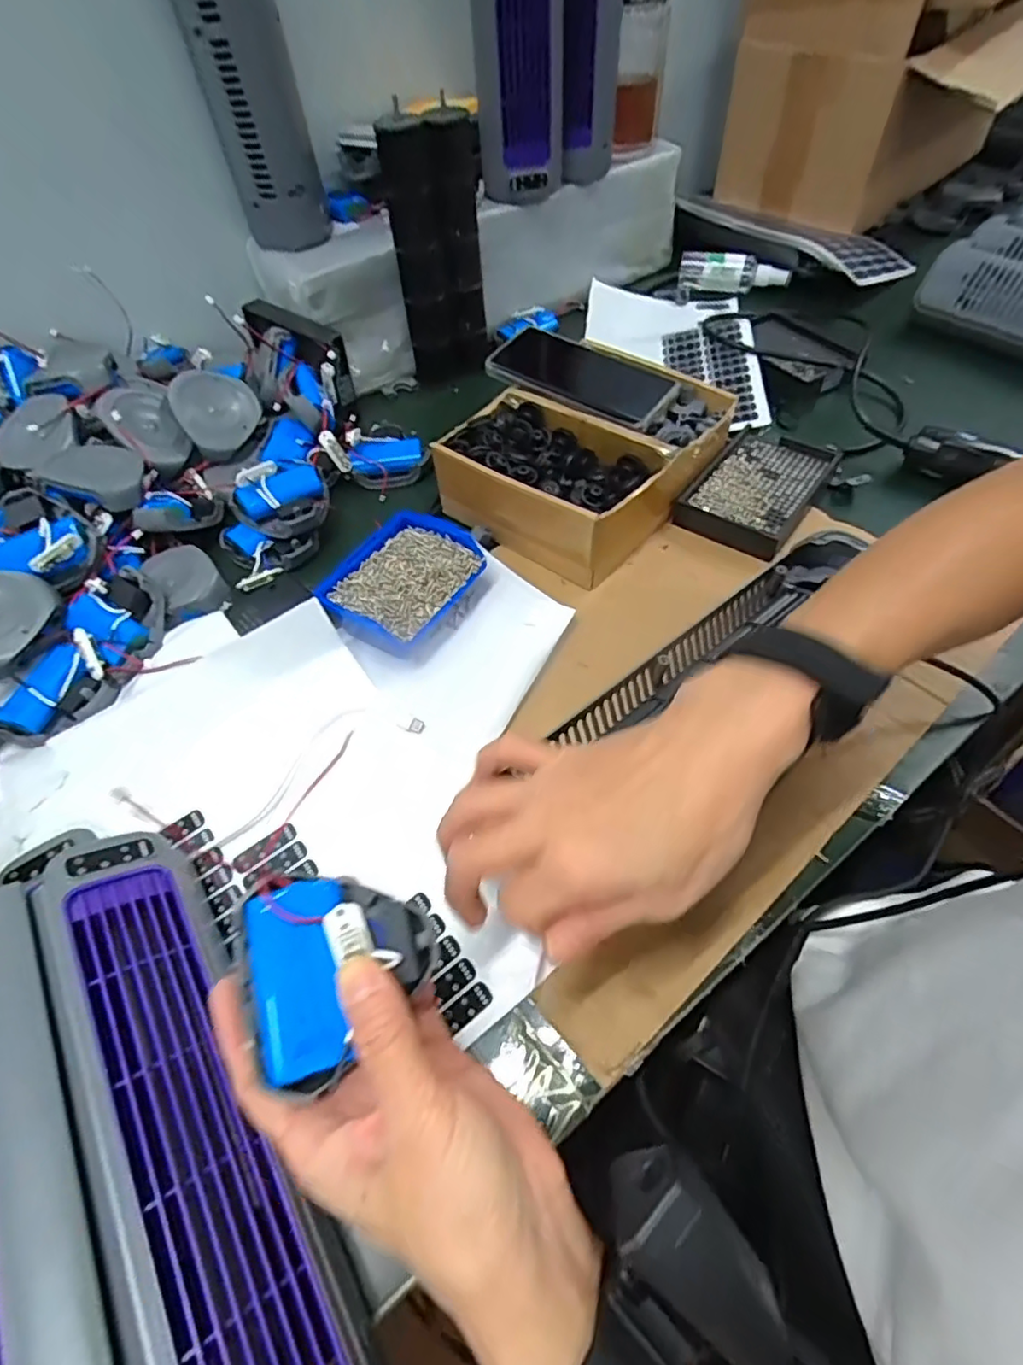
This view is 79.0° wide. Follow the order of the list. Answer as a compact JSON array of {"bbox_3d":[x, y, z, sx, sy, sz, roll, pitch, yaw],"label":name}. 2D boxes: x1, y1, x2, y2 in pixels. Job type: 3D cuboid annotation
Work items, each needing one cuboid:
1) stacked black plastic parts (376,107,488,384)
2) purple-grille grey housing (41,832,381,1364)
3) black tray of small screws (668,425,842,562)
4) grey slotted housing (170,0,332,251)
[{"bbox_3d":[-0.068,-0.413,0.604,0.080,0.209,0.041,-4,53,0],"label":"stacked black plastic parts"},{"bbox_3d":[-0.143,0.192,0.278,0.064,0.049,0.306,-31,58,-19],"label":"purple-grille grey housing"},{"bbox_3d":[0.217,-0.173,0.541,0.089,0.023,0.156,30,60,22],"label":"black tray of small screws"},{"bbox_3d":[-0.226,-0.528,0.500,0.081,0.296,0.043,-16,54,-8],"label":"grey slotted housing"}]

